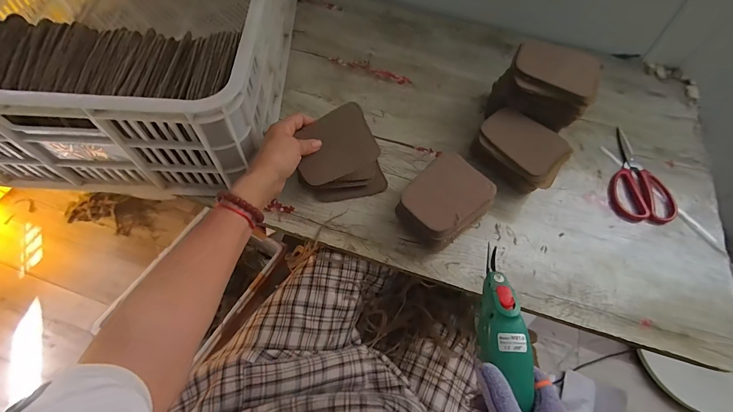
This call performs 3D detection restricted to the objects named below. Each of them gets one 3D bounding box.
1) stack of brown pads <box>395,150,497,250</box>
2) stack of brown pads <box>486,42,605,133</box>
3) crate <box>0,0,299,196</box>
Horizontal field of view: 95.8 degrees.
[{"bbox_3d":[0.109,-0.002,0.486,0.105,0.073,0.128,41,68,17],"label":"stack of brown pads"},{"bbox_3d":[0.287,-0.179,0.556,0.135,0.140,0.097,14,63,4],"label":"stack of brown pads"},{"bbox_3d":[-0.358,-0.361,0.570,0.426,0.204,0.678,1,62,-4],"label":"crate"}]

